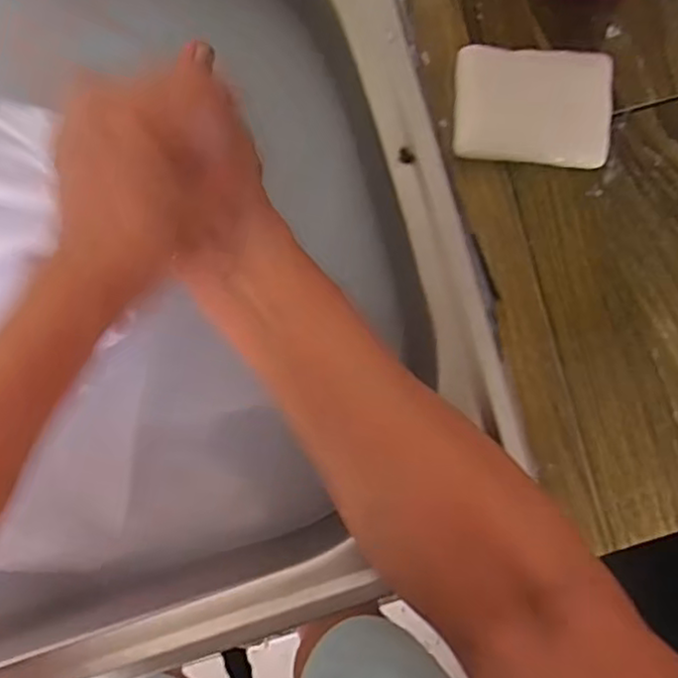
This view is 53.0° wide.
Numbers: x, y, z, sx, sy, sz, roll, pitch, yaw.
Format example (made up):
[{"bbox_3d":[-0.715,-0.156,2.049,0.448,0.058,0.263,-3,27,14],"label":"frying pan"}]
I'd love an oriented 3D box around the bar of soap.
[{"bbox_3d":[0.098,-0.117,0.344,0.078,0.014,0.056,3,89,-6],"label":"bar of soap"}]

